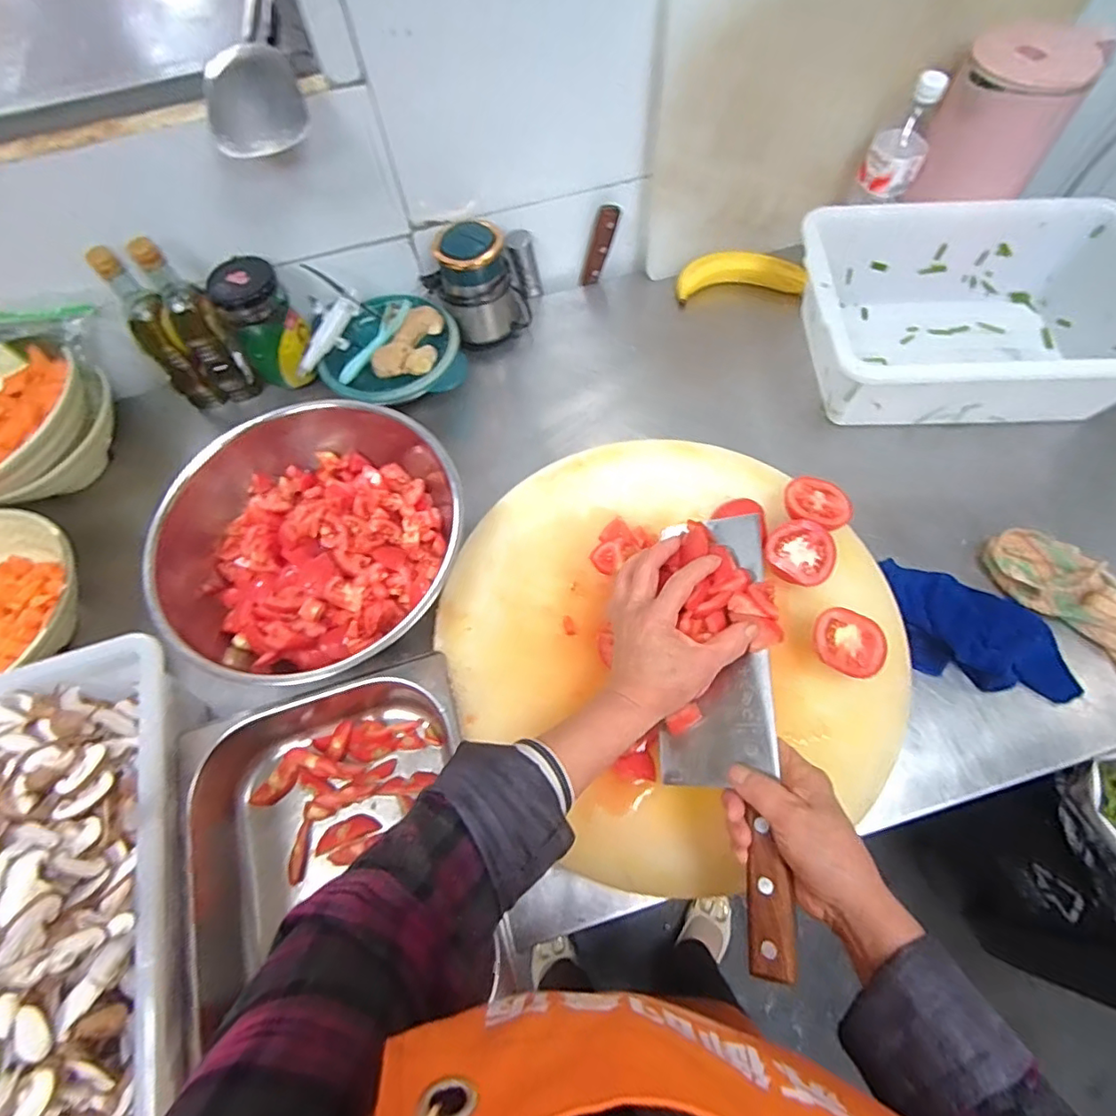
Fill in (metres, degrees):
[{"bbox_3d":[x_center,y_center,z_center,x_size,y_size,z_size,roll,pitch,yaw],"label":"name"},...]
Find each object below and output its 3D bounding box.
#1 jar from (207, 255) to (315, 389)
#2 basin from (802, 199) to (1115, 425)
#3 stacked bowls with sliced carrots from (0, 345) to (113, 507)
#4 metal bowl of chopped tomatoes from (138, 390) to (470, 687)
[{"bbox_3d":[-0.371,-0.300,0.740,0.092,0.139,0.079,10,66,8],"label":"jar"},{"bbox_3d":[0.503,-0.301,0.718,0.394,0.123,0.268,1,65,4],"label":"basin"},{"bbox_3d":[-0.660,-0.143,0.700,0.216,0.109,0.207,-1,65,3],"label":"stacked bowls with sliced carrots"},{"bbox_3d":[-0.256,-0.011,0.629,0.316,0.111,0.301,-1,65,3],"label":"metal bowl of chopped tomatoes"}]

